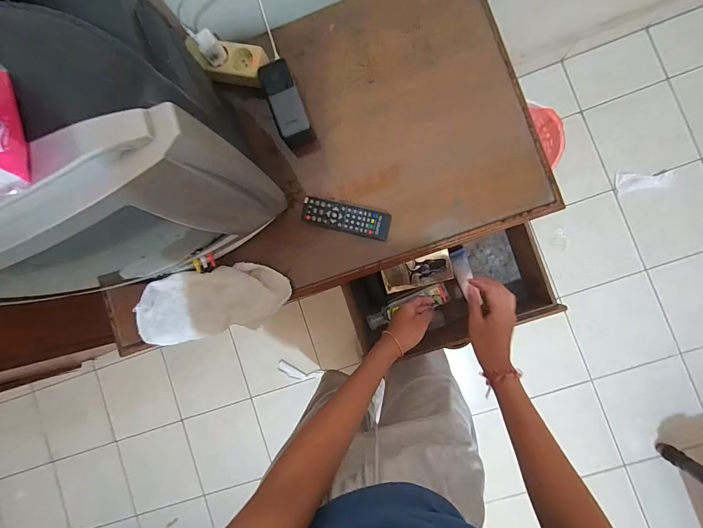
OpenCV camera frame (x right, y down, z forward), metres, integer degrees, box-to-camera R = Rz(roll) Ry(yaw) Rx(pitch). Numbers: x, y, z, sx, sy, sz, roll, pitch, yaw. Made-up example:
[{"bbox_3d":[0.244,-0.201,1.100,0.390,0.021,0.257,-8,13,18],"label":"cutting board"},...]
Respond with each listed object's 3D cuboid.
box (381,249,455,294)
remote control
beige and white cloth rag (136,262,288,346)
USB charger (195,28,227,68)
[{"bbox_3d":[0.132,0.018,0.683,0.135,0.022,0.057,-16,85,9],"label":"box"},{"bbox_3d":[-0.010,-0.077,0.584,0.148,0.025,0.046,13,90,10],"label":"remote control"},{"bbox_3d":[-0.247,0.069,0.608,0.277,0.044,0.115,-11,86,9],"label":"beige and white cloth rag"},{"bbox_3d":[-0.232,-0.356,0.564,0.033,0.049,0.029,-38,84,4],"label":"USB charger"}]

